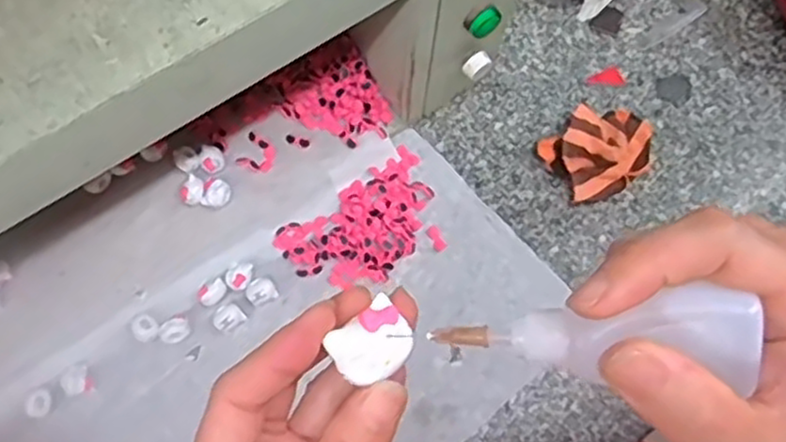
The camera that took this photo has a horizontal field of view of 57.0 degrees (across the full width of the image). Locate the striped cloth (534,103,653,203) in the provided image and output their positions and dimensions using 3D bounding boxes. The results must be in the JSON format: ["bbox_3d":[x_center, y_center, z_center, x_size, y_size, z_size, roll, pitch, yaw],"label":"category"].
[{"bbox_3d":[0.201,-0.071,0.693,0.103,0.035,0.081,-34,76,-12],"label":"striped cloth"}]

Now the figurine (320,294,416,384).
[{"bbox_3d":[-0.006,0.038,0.224,0.024,0.006,0.021,-34,76,-12],"label":"figurine"}]

